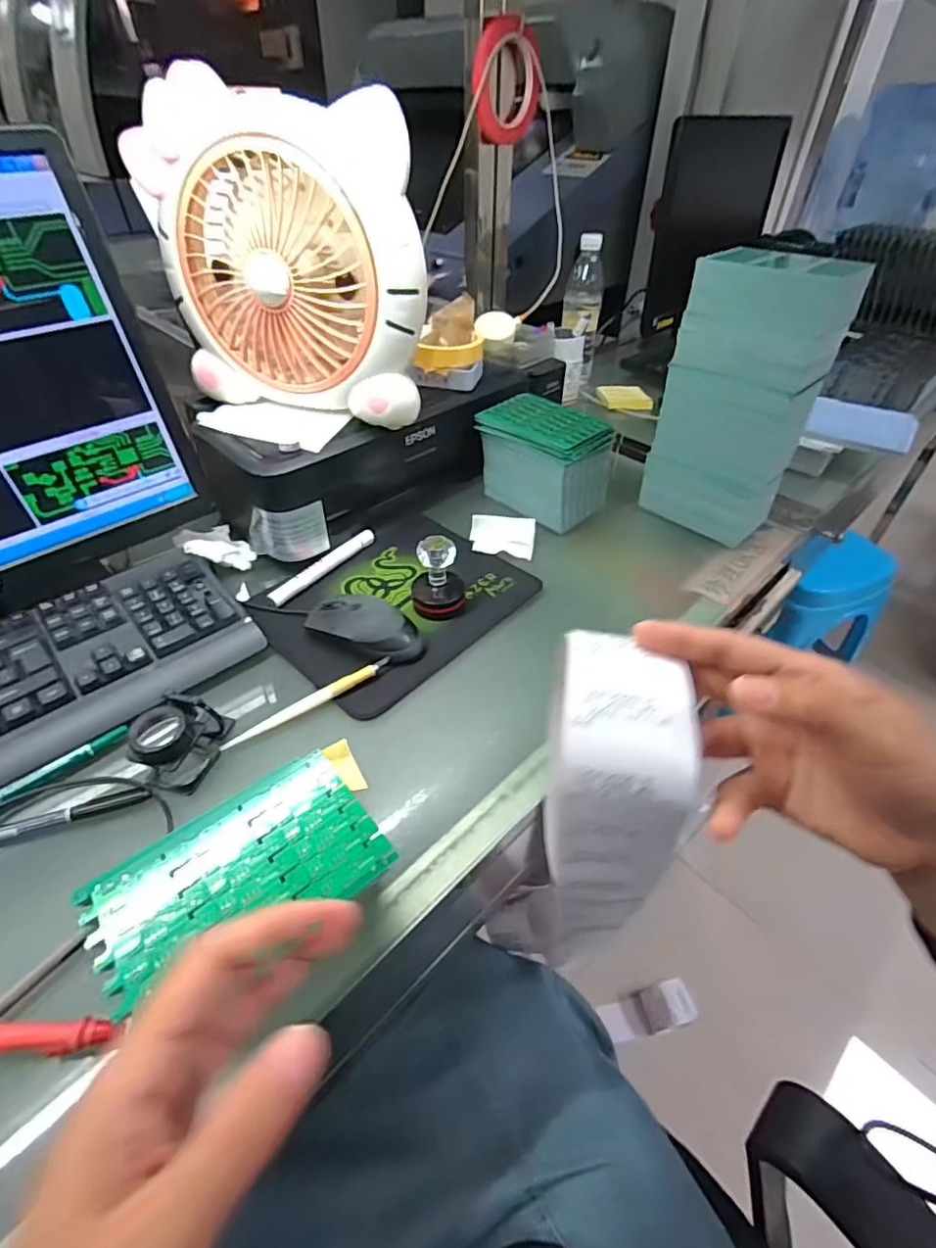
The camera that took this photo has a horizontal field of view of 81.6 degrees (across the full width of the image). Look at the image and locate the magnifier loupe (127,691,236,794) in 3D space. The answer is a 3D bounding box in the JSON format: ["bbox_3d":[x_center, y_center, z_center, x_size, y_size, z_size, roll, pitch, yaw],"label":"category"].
[{"bbox_3d":[-0.213,0.084,0.408,0.039,0.057,0.068,13,45,13],"label":"magnifier loupe"}]

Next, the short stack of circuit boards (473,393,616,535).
[{"bbox_3d":[0.091,-0.197,0.663,0.146,0.109,0.093,33,52,30],"label":"short stack of circuit boards"}]

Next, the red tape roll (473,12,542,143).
[{"bbox_3d":[0.051,-0.687,0.694,0.110,0.113,0.027,-25,51,-33],"label":"red tape roll"}]

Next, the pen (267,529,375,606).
[{"bbox_3d":[-0.157,-0.064,0.588,0.017,0.012,0.145,26,49,24],"label":"pen"}]

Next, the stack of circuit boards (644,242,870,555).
[{"bbox_3d":[0.289,-0.237,0.592,0.143,0.269,0.075,27,49,25],"label":"stack of circuit boards"}]

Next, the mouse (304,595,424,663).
[{"bbox_3d":[-0.097,0.000,0.504,0.113,0.033,0.054,17,46,16],"label":"mouse"}]

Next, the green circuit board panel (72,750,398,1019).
[{"bbox_3d":[-0.122,0.134,0.291,0.141,0.006,0.087,-28,51,-27],"label":"green circuit board panel"}]

